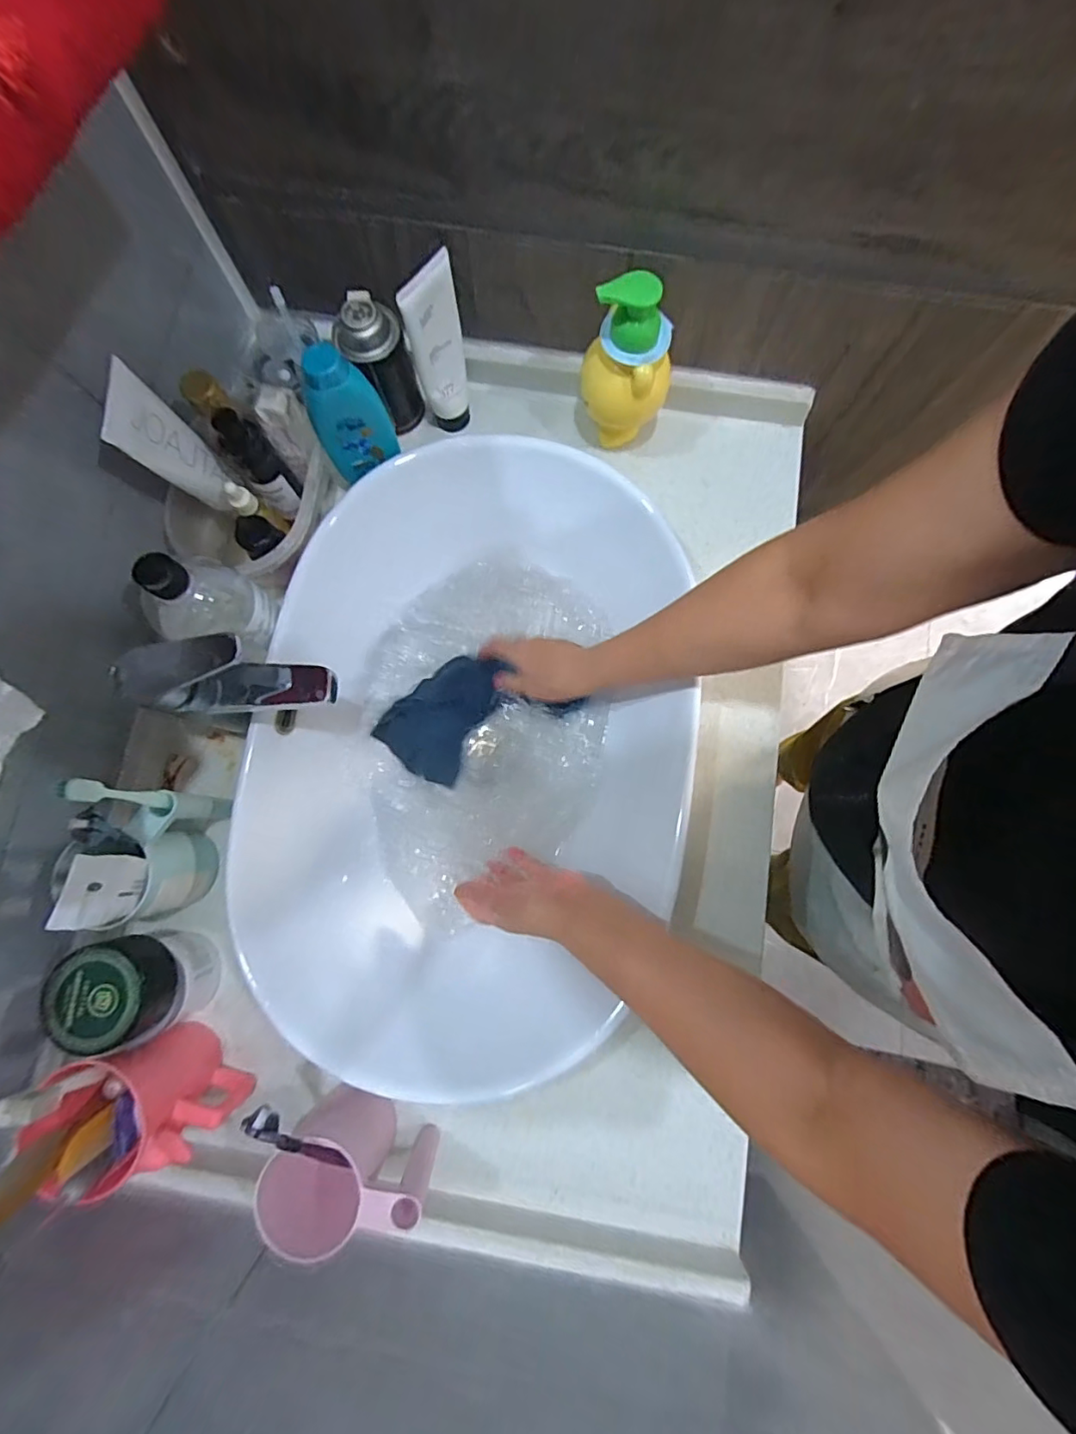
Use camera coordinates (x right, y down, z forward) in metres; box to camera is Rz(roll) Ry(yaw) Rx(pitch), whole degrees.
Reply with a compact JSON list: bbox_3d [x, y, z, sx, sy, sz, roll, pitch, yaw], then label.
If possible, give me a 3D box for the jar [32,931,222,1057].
[{"bbox_3d":[-0.328,0.220,0.452,0.072,0.107,0.080,-21,81,-4],"label":"jar"}]

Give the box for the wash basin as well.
[{"bbox_3d":[-0.057,0.025,0.538,0.385,0.122,0.554,13,80,3],"label":"wash basin"}]

